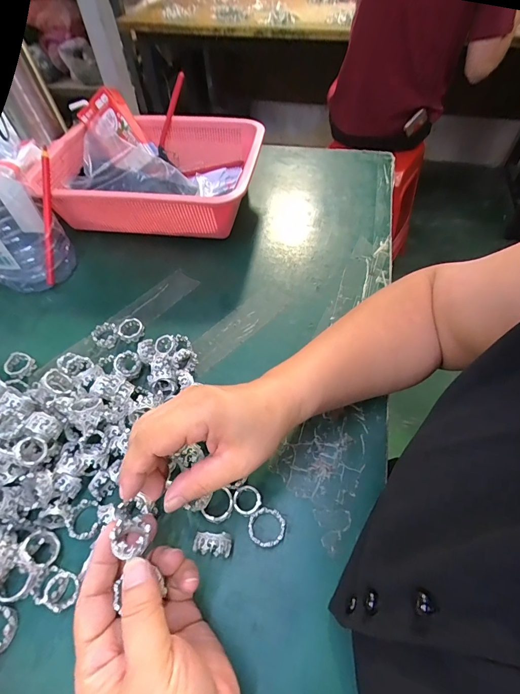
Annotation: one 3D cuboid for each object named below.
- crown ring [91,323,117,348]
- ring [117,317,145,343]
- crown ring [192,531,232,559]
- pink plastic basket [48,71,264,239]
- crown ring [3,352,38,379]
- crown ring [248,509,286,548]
[{"bbox_3d":[-0.174,-0.013,0.390,0.025,0.012,0.029,-20,56,-12],"label":"crown ring"},{"bbox_3d":[-0.146,-0.019,0.391,0.028,0.011,0.029,-1,54,1],"label":"ring"},{"bbox_3d":[-0.035,0.149,0.259,0.027,0.024,0.014,3,55,4],"label":"crown ring"},{"bbox_3d":[-0.145,-0.248,0.498,0.288,0.102,0.208,7,55,7],"label":"pink plastic basket"},{"bbox_3d":[-0.257,0.020,0.369,0.027,0.012,0.026,-1,54,1],"label":"crown ring"},{"bbox_3d":[0.005,0.141,0.271,0.028,0.011,0.028,-1,54,1],"label":"crown ring"}]

